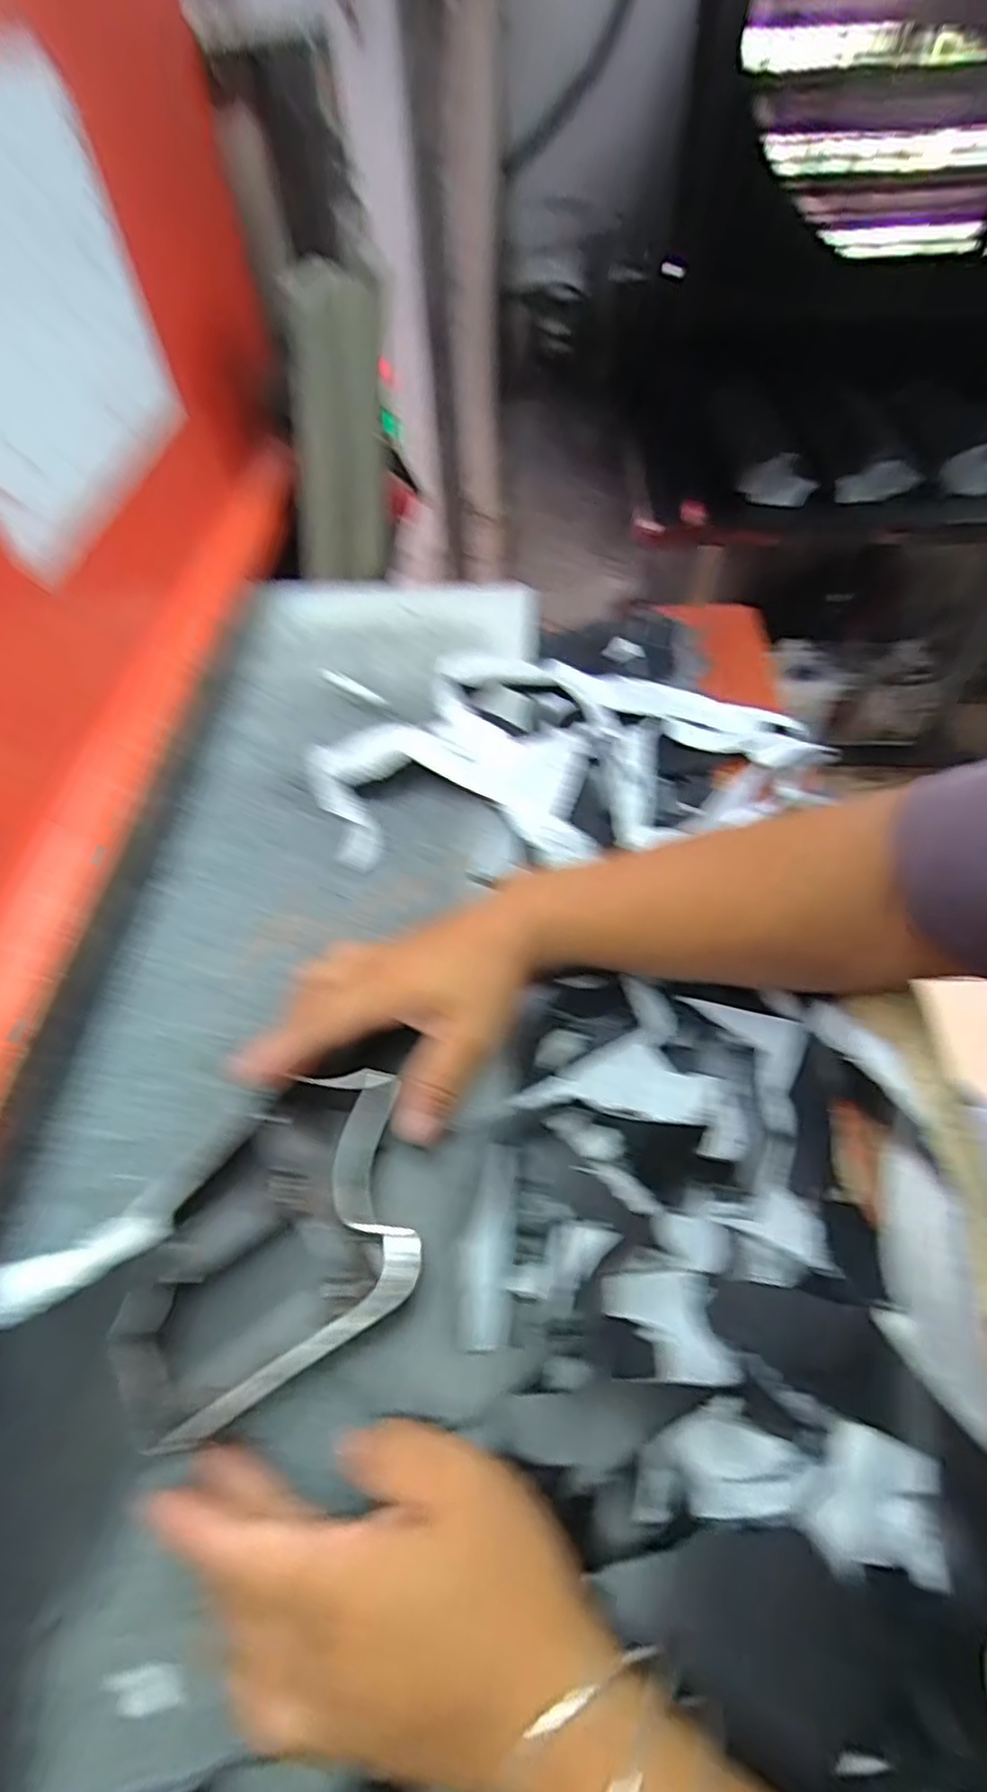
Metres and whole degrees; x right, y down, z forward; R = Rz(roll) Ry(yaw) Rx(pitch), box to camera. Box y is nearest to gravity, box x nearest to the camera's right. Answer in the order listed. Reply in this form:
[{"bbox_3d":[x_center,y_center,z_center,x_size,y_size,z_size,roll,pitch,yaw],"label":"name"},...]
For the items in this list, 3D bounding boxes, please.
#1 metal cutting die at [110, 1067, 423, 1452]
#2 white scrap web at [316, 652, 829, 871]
[{"bbox_3d":[-0.095,0.147,0.309,0.138,0.026,0.111,-27,58,-19],"label":"metal cutting die"},{"bbox_3d":[0.056,-0.113,0.520,0.366,0.041,0.193,-12,54,-9],"label":"white scrap web"}]

